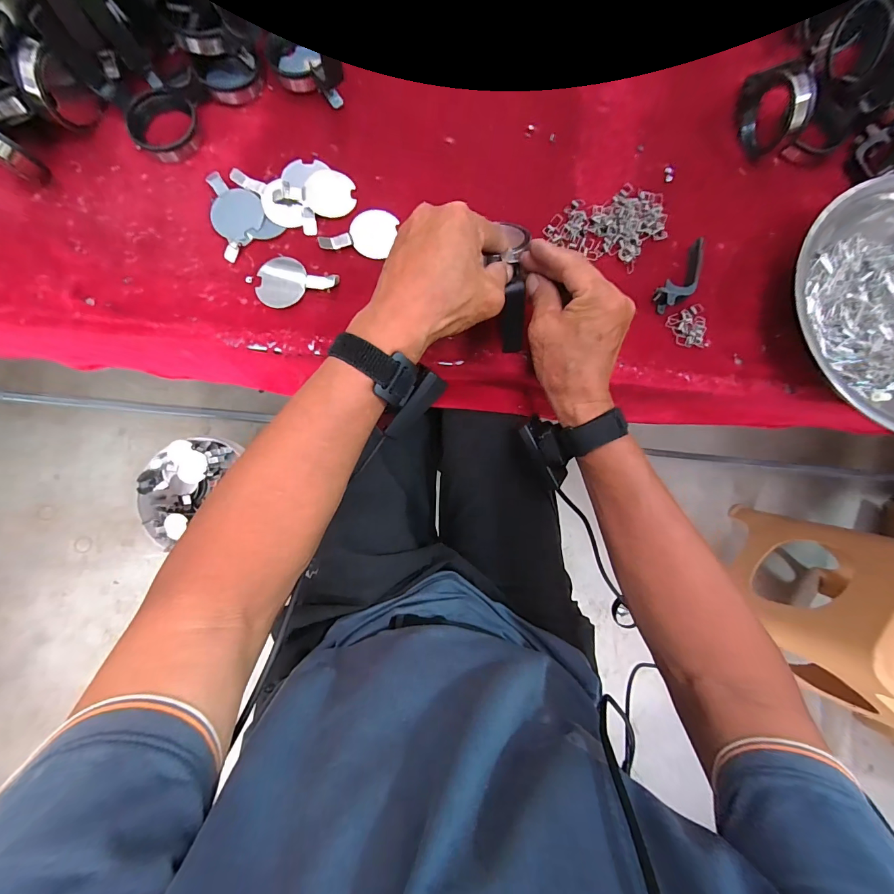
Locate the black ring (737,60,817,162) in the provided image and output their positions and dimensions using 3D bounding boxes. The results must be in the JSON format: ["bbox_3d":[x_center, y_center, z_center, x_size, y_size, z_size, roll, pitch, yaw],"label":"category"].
[{"bbox_3d":[0.338,-0.354,0.390,0.018,0.069,0.086,-14,86,-4],"label":"black ring"}]

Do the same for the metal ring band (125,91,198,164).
[{"bbox_3d":[-0.299,-0.341,0.396,0.056,0.019,0.062,23,84,0],"label":"metal ring band"}]

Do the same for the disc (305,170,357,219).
[{"bbox_3d":[-0.123,-0.268,0.399,0.048,0.009,0.050,2,85,-2],"label":"disc"}]

